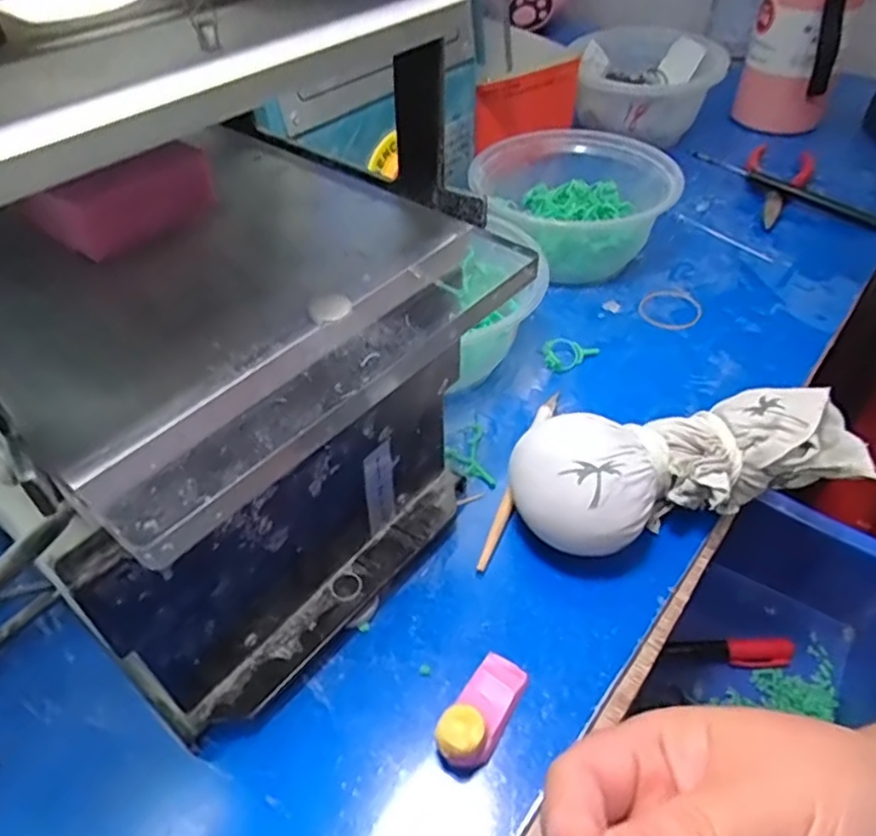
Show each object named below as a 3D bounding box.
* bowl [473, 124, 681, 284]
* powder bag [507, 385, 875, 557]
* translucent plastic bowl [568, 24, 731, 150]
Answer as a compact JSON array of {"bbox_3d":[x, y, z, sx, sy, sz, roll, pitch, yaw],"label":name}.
[{"bbox_3d":[0.092,-0.144,0.455,0.120,0.062,0.124,0,45,0],"label":"bowl"},{"bbox_3d":[0.111,0.025,0.297,0.156,0.053,0.059,-7,46,-6],"label":"powder bag"},{"bbox_3d":[0.187,-0.306,0.596,0.133,0.064,0.126,11,47,11],"label":"translucent plastic bowl"}]

